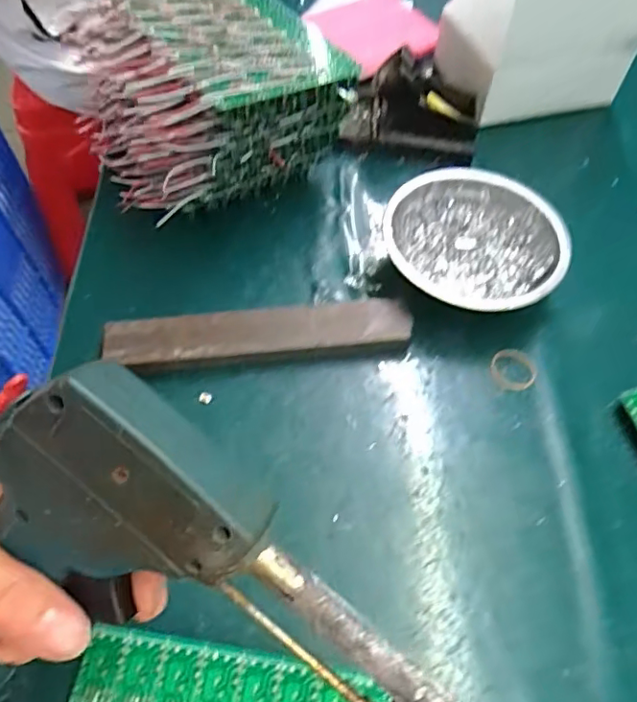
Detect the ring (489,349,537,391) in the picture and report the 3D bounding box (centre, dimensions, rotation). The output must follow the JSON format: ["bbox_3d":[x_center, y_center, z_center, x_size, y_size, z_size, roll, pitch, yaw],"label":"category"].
[{"bbox_3d":[0.131,0.012,0.367,0.030,0.004,0.029,1,58,-1],"label":"ring"}]

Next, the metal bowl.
[{"bbox_3d":[0.114,-0.078,0.396,0.120,0.048,0.123,1,58,-1],"label":"metal bowl"}]

